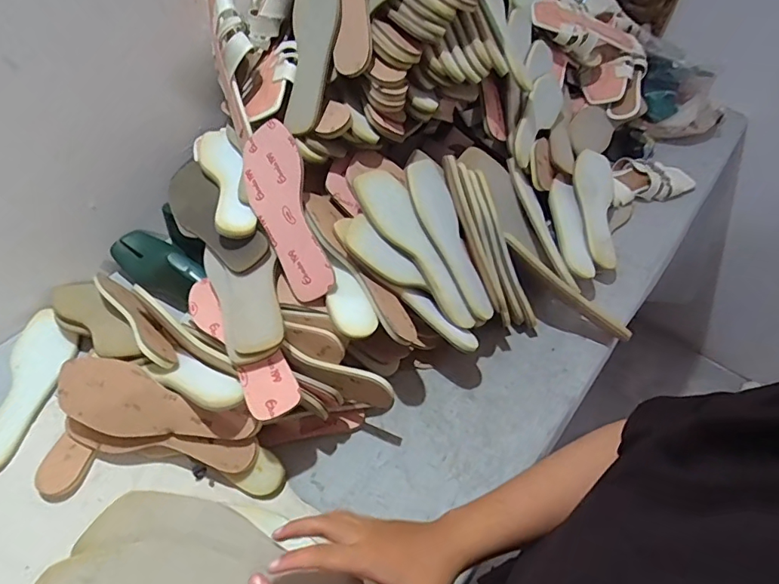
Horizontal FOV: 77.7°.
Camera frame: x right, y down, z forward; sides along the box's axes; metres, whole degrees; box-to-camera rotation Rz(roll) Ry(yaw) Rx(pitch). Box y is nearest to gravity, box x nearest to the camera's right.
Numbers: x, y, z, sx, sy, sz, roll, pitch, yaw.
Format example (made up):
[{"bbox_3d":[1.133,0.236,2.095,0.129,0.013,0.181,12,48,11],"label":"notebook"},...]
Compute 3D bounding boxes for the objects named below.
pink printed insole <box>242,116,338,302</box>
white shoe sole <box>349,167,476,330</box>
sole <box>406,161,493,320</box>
[{"bbox_3d":[-0.134,-0.103,0.612,0.083,0.011,0.233,-19,82,14],"label":"pink printed insole"},{"bbox_3d":[0.041,-0.058,0.641,0.072,0.015,0.239,-40,99,-28],"label":"white shoe sole"},{"bbox_3d":[0.087,-0.073,0.675,0.063,0.019,0.233,-24,90,-19],"label":"sole"}]

